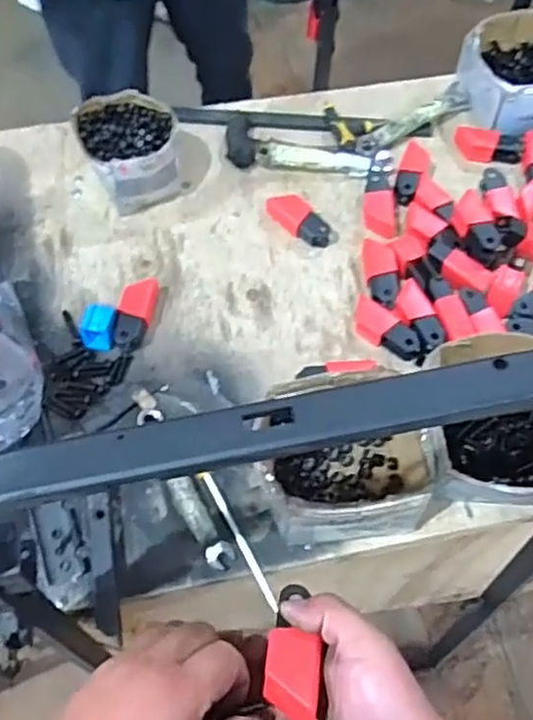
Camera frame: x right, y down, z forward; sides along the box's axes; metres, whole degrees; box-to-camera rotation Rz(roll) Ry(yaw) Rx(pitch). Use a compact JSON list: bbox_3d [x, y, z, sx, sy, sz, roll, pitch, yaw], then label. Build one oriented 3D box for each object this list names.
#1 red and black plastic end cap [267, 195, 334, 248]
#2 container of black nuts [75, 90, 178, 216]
[{"bbox_3d":[0.039,-0.171,0.826,0.038,0.026,0.085,-37,69,-17],"label":"red and black plastic end cap"},{"bbox_3d":[-0.166,-0.257,0.835,0.114,0.076,0.136,-18,64,-9],"label":"container of black nuts"}]

